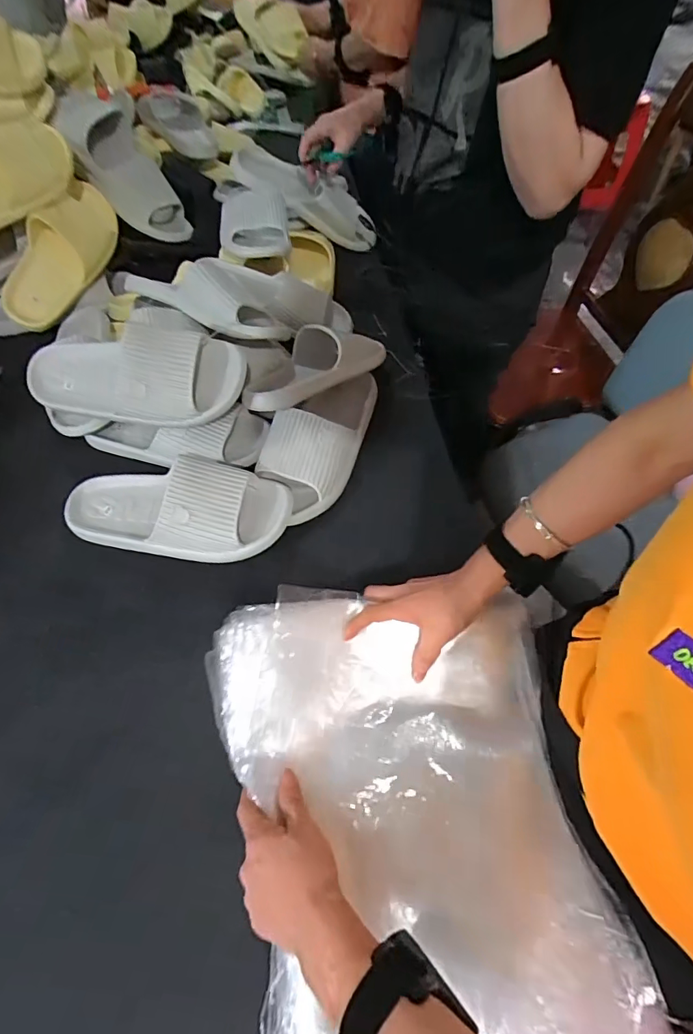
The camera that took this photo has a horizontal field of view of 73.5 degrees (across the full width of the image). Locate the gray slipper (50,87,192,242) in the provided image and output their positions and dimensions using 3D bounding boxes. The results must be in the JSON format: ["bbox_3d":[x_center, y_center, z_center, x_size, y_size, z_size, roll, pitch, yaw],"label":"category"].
[{"bbox_3d":[-0.421,-0.654,0.879,0.136,0.290,0.089,-46,24,-22],"label":"gray slipper"}]

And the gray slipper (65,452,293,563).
[{"bbox_3d":[-0.215,-0.009,0.577,0.285,0.067,0.112,3,59,4],"label":"gray slipper"}]

